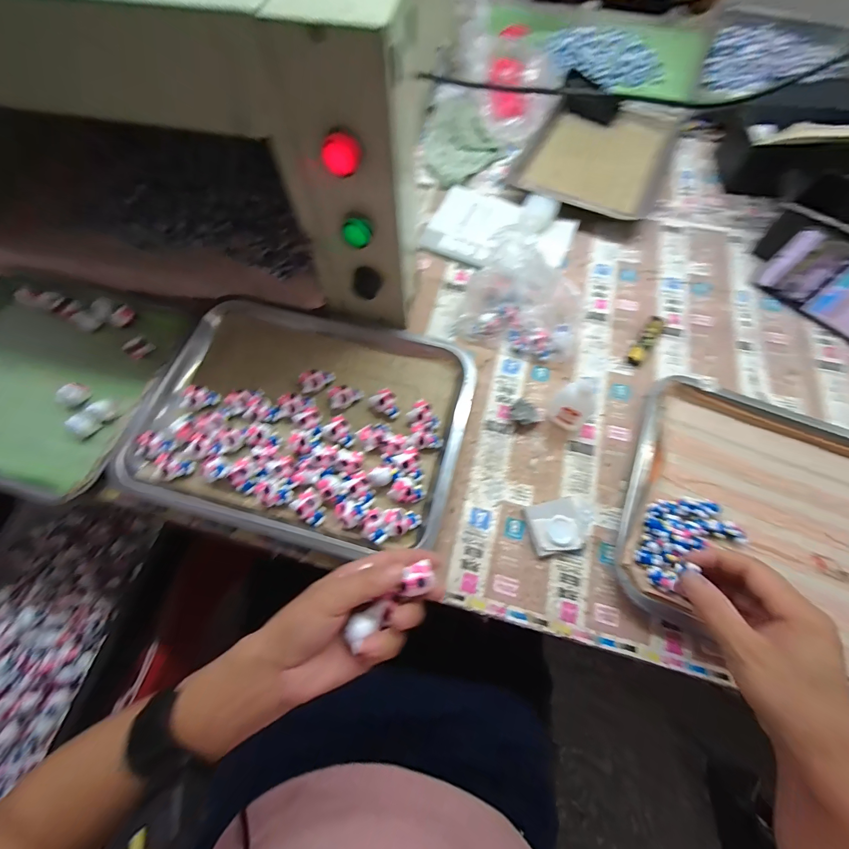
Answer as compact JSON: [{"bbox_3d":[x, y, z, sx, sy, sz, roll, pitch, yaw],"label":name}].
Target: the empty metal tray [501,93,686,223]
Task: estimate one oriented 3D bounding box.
[{"bbox_3d":[0.295,-0.457,0.605,0.213,0.018,0.317,27,72,9],"label":"empty metal tray"}]

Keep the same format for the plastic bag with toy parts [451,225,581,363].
[{"bbox_3d":[0.124,-0.146,0.437,0.146,0.083,0.100,28,72,9],"label":"plastic bag with toy parts"}]

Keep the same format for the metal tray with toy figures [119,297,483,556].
[{"bbox_3d":[-0.130,-0.018,0.409,0.344,0.027,0.272,14,69,6],"label":"metal tray with toy figures"}]

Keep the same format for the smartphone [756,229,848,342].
[{"bbox_3d":[0.514,-0.166,0.449,0.161,0.078,0.013,45,45,18],"label":"smartphone"}]

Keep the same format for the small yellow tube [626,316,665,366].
[{"bbox_3d":[0.282,-0.108,0.462,0.020,0.010,0.087,36,73,11],"label":"small yellow tube"}]

